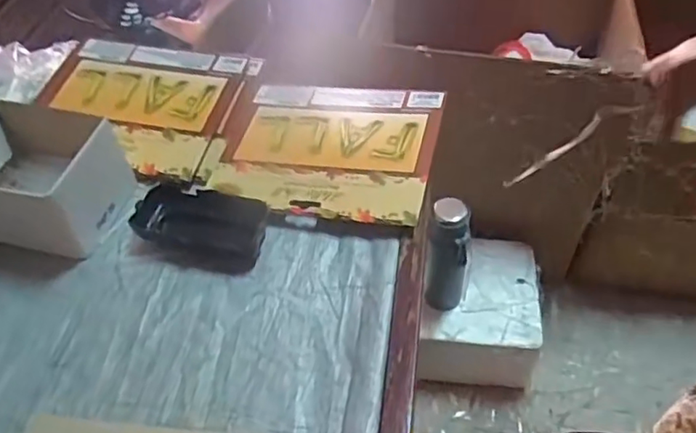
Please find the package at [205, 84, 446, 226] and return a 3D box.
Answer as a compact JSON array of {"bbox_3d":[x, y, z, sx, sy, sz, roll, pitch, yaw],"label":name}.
[{"bbox_3d":[-0.023,-0.065,0.523,0.194,0.019,0.156,8,50,13],"label":"package"}]

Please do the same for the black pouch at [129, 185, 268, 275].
[{"bbox_3d":[-0.124,0.009,0.483,0.108,0.023,0.065,8,50,13],"label":"black pouch"}]

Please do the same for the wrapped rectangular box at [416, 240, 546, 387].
[{"bbox_3d":[0.249,0.197,1.129,0.212,0.187,0.225,3,49,6],"label":"wrapped rectangular box"}]

